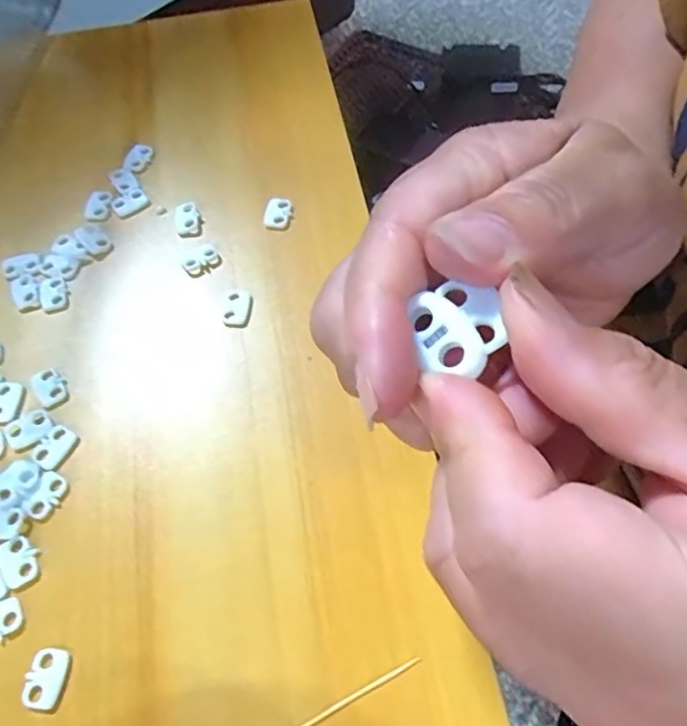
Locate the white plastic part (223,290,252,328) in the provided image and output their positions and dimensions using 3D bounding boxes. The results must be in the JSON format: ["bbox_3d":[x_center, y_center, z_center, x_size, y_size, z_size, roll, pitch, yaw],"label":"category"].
[{"bbox_3d":[-0.049,-0.026,0.279,0.013,0.004,0.019,3,61,5],"label":"white plastic part"}]

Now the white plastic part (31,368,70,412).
[{"bbox_3d":[-0.129,0.010,0.263,0.012,0.004,0.021,-37,65,-16],"label":"white plastic part"}]

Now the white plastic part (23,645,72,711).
[{"bbox_3d":[-0.104,0.109,0.208,0.013,0.004,0.019,3,61,5],"label":"white plastic part"}]

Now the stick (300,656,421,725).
[{"bbox_3d":[-0.002,0.115,0.200,0.062,0.004,0.004,-28,63,-12],"label":"stick"}]

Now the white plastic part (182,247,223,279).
[{"bbox_3d":[-0.070,-0.050,0.293,0.018,0.004,0.013,-33,64,-14],"label":"white plastic part"}]

